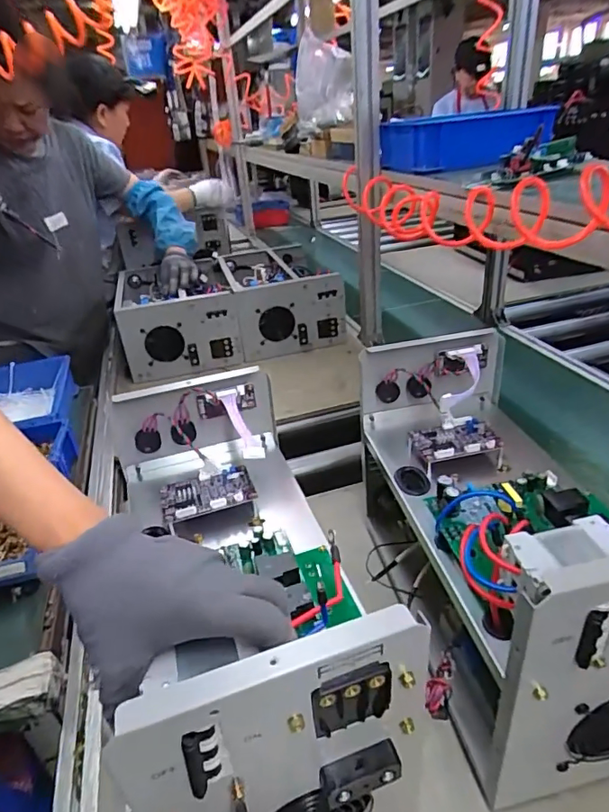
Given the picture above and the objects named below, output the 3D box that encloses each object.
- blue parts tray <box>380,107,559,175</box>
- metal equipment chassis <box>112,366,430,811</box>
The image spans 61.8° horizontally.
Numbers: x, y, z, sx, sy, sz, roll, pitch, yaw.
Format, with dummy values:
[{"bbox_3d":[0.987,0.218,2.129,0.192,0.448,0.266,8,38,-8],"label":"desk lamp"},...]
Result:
[{"bbox_3d":[0.313,-0.519,0.998,0.299,0.088,0.143,-8,30,-4],"label":"blue parts tray"},{"bbox_3d":[-0.056,0.169,0.474,0.183,0.265,0.383,-11,31,-9],"label":"metal equipment chassis"}]

